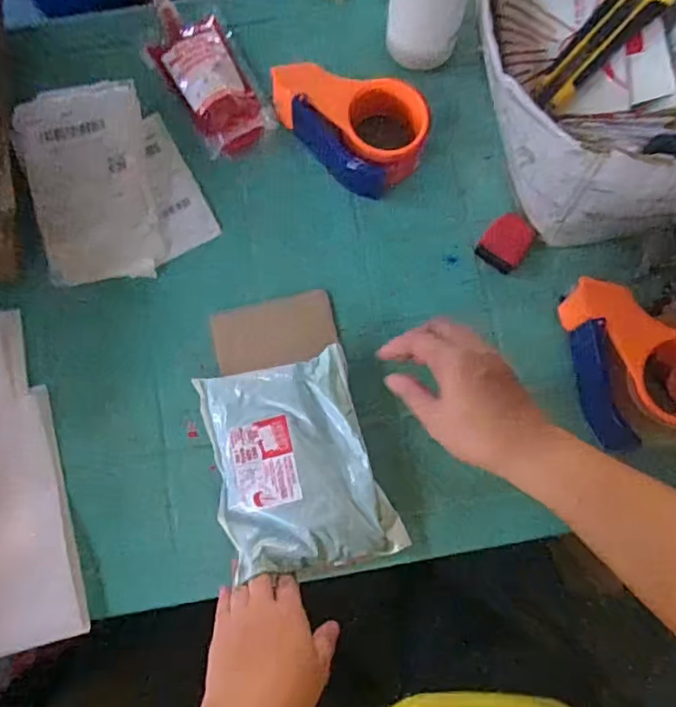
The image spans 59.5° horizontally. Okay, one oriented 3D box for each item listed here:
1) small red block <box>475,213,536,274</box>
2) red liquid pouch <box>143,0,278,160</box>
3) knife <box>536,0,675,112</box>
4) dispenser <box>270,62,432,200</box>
[{"bbox_3d":[0.163,-0.108,0.571,0.042,0.011,0.057,36,83,7],"label":"small red block"},{"bbox_3d":[-0.135,-0.286,0.604,0.078,0.029,0.190,-34,81,-4],"label":"red liquid pouch"},{"bbox_3d":[0.221,-0.263,0.483,0.145,0.023,0.037,-44,81,15],"label":"knife"},{"bbox_3d":[0.016,-0.229,0.584,0.150,0.056,0.099,43,84,8],"label":"dispenser"}]

